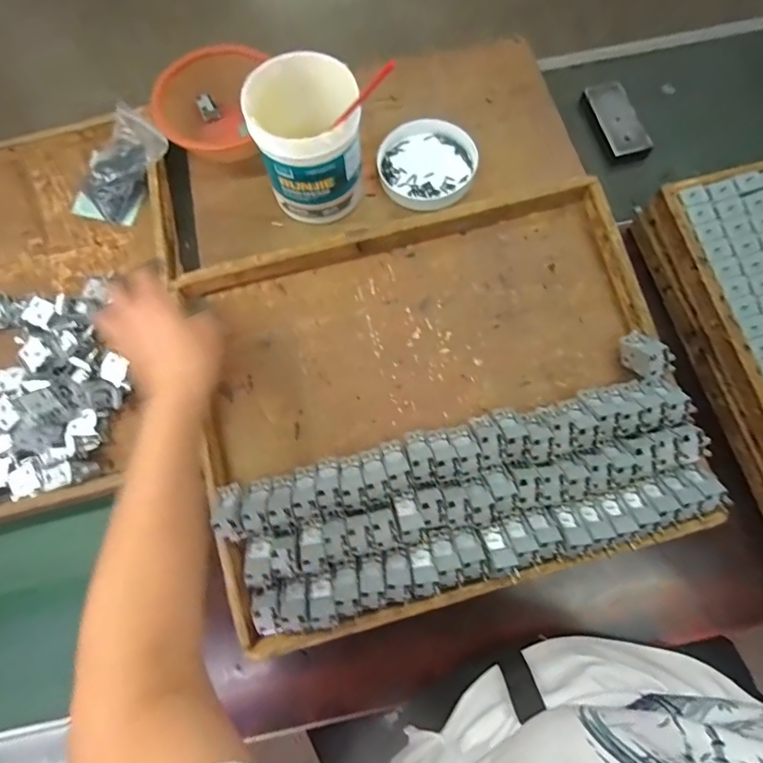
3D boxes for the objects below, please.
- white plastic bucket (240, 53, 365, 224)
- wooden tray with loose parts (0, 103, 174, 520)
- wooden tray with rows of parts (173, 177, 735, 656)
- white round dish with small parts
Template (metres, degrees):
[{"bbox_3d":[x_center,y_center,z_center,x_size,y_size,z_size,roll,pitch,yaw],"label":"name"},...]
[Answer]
[{"bbox_3d":[-0.083,-0.270,0.539,0.111,0.141,0.111,0,73,2],"label":"white plastic bucket"},{"bbox_3d":[-0.456,-0.083,0.573,0.402,0.058,0.500,-11,73,-2],"label":"wooden tray with loose parts"},{"bbox_3d":[0.055,0.015,0.496,0.501,0.046,0.396,-14,73,-3],"label":"wooden tray with rows of parts"},{"bbox_3d":[0.057,-0.284,0.608,0.119,0.032,0.118,0,73,2],"label":"white round dish with small parts"}]

